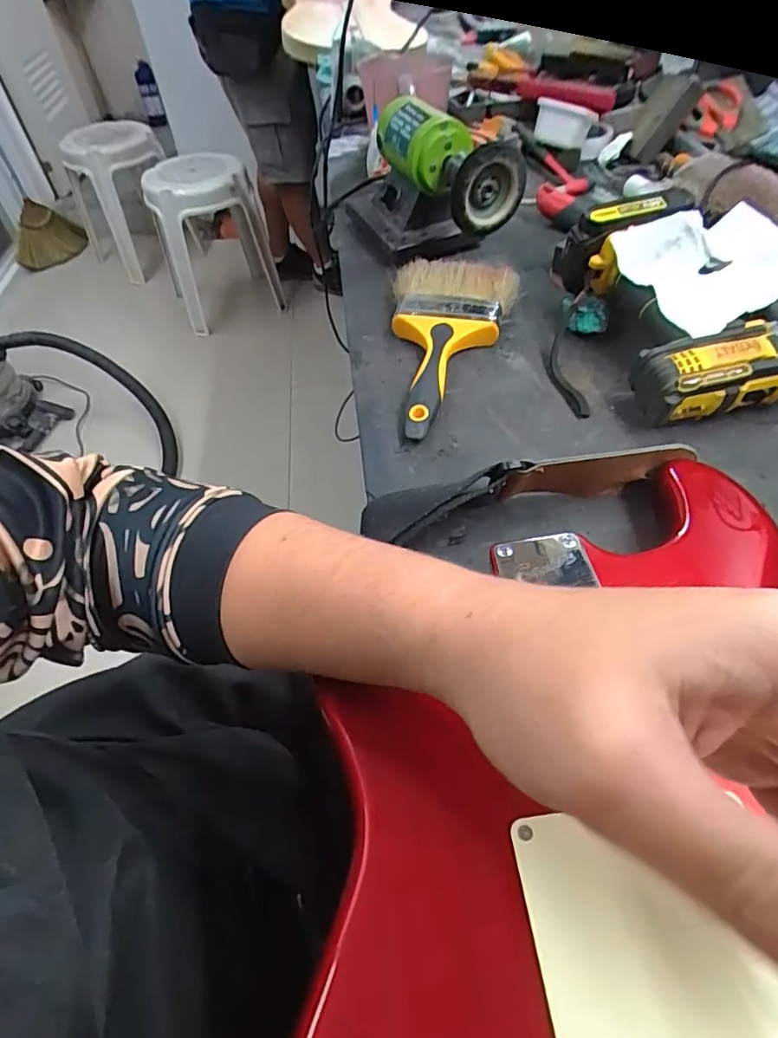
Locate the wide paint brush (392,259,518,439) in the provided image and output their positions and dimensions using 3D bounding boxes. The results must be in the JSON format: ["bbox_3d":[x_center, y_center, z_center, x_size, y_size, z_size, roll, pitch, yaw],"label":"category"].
[{"bbox_3d":[0.055,-0.159,0.488,0.113,0.035,0.218,3,52,8],"label":"wide paint brush"}]

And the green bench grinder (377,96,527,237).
[{"bbox_3d":[0.052,-0.347,0.570,0.074,0.114,0.197,-23,53,-12],"label":"green bench grinder"}]

